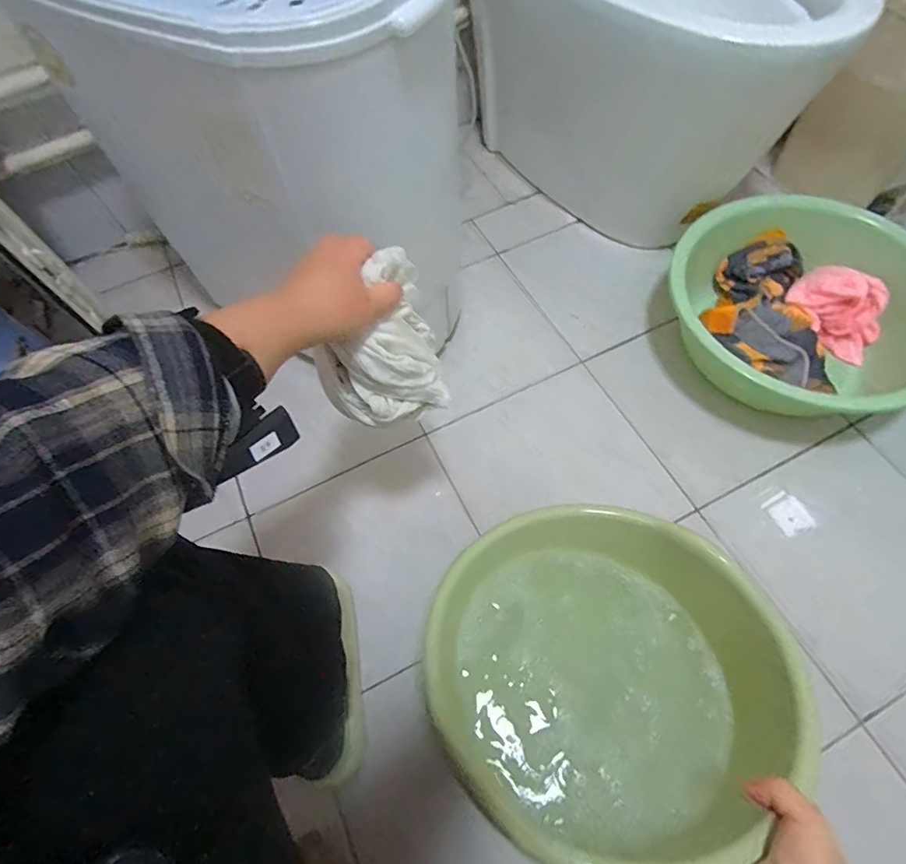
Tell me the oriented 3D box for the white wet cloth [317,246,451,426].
[{"bbox_3d":[-0.059,-0.077,0.474,0.090,0.133,0.131,41,72,20],"label":"white wet cloth"}]

